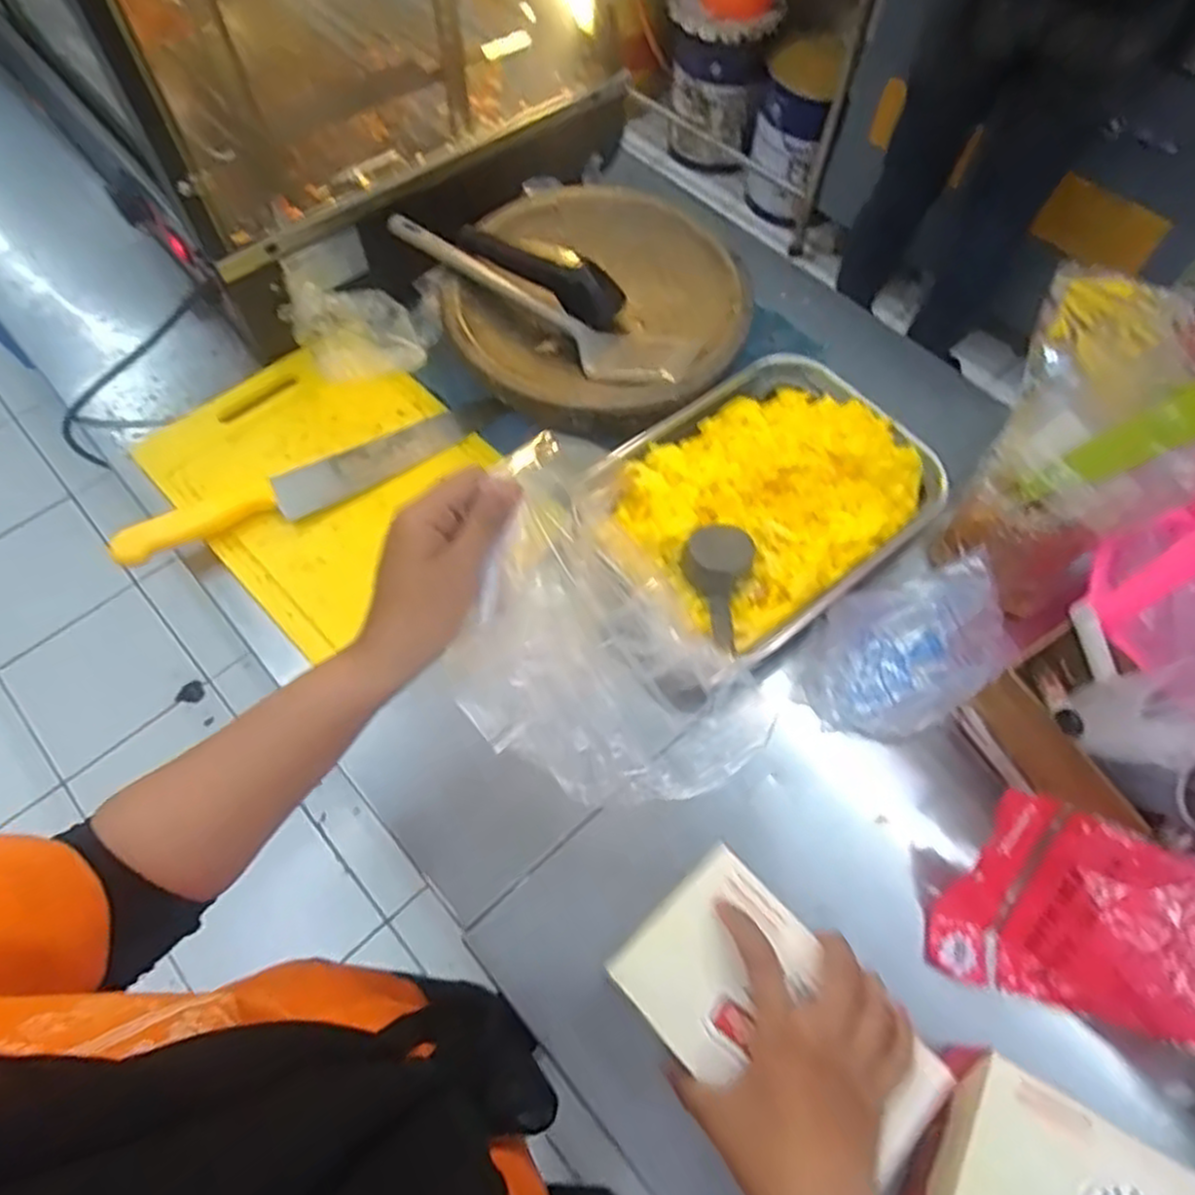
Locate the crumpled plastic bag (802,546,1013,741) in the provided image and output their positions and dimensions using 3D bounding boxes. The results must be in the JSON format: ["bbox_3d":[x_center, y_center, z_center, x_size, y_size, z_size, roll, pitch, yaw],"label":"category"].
[{"bbox_3d":[0.247,0.041,0.599,0.171,0.042,0.117,-20,65,-11],"label":"crumpled plastic bag"}]

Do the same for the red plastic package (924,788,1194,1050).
[{"bbox_3d":[0.338,0.225,0.463,0.220,0.133,0.036,25,25,25],"label":"red plastic package"}]

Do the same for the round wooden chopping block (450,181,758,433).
[{"bbox_3d":[-0.008,-0.282,0.720,0.268,0.061,0.294,1,63,-1],"label":"round wooden chopping block"}]

